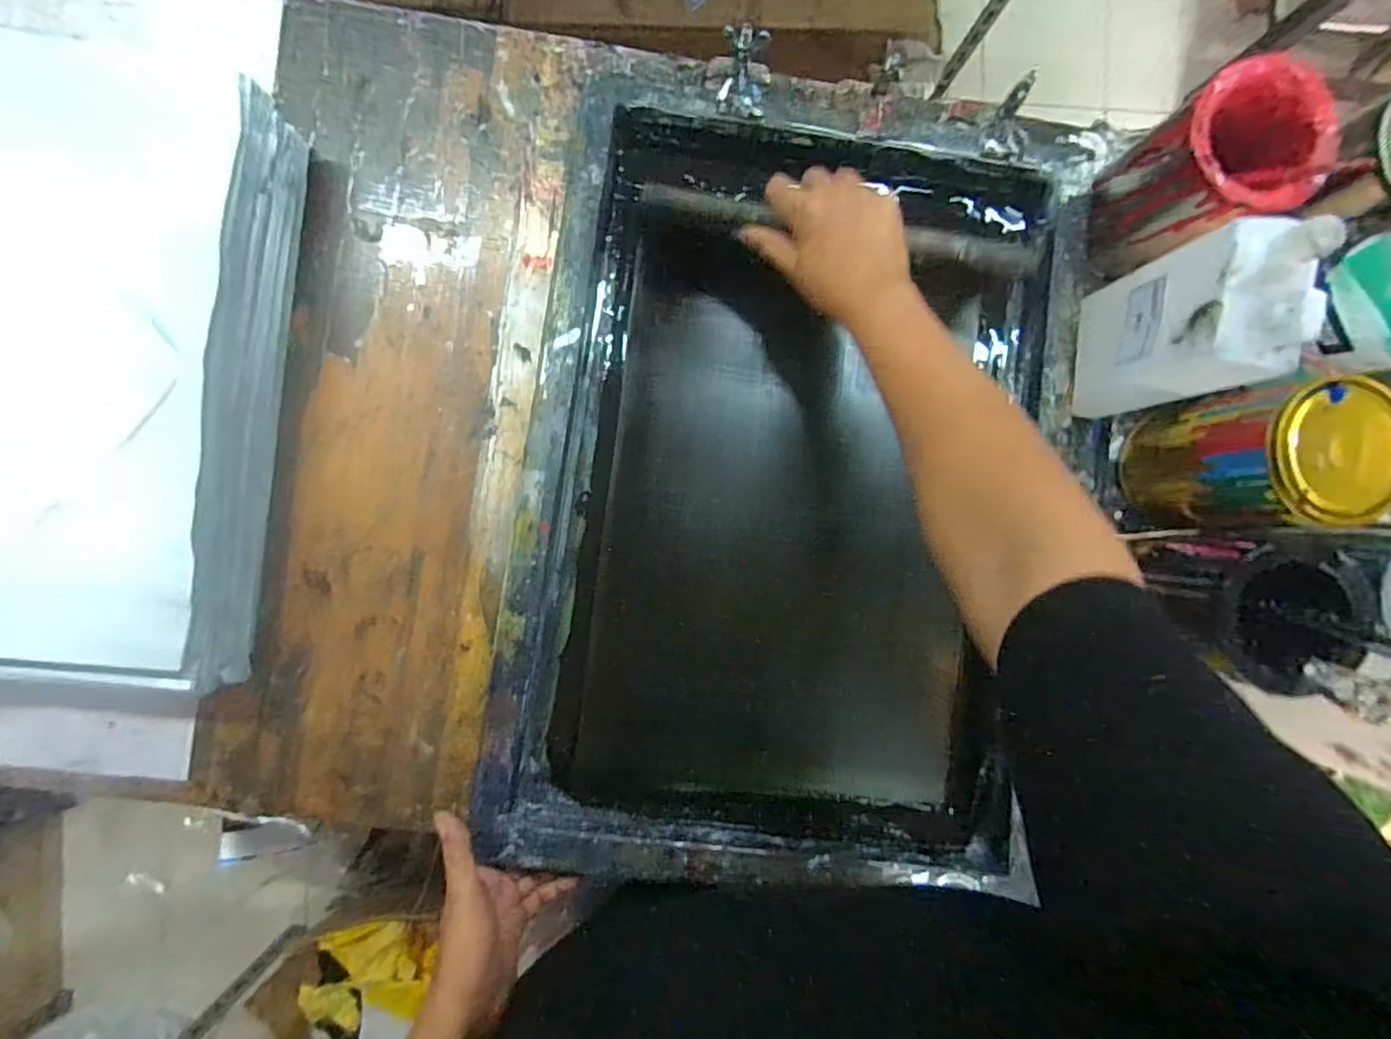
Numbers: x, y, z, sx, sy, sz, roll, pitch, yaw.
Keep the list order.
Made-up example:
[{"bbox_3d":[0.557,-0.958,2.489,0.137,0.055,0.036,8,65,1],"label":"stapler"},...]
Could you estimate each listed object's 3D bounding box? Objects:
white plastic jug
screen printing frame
[{"bbox_3d":[0.365,-0.142,0.442,0.060,0.171,0.104,6,89,-3],"label":"white plastic jug"},{"bbox_3d":[0.085,-0.034,0.511,0.430,0.090,0.637,8,89,-3],"label":"screen printing frame"}]

